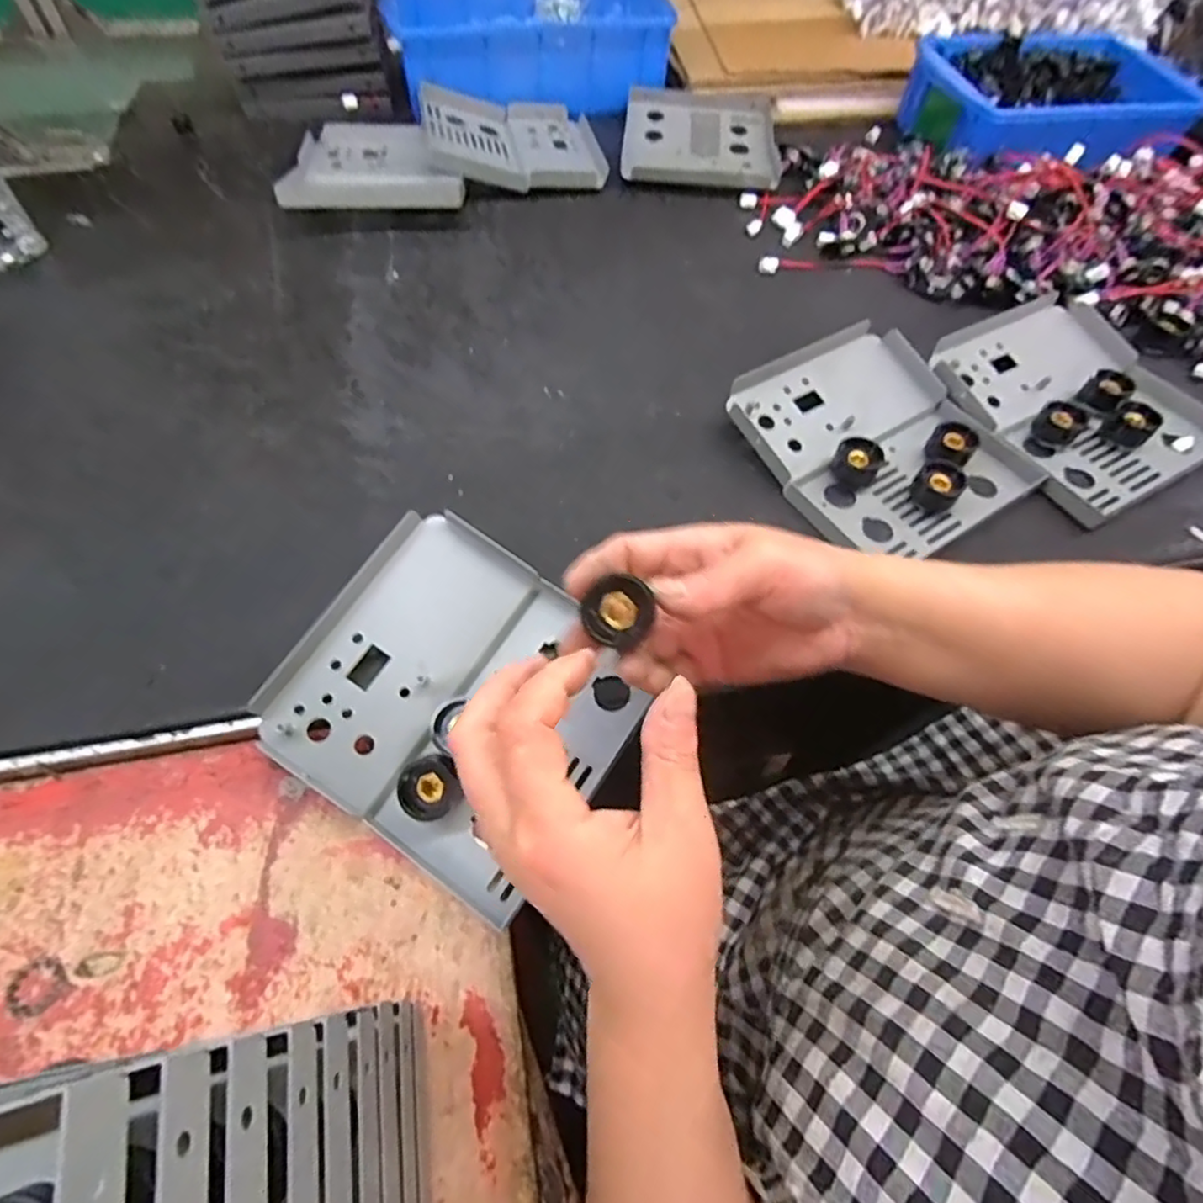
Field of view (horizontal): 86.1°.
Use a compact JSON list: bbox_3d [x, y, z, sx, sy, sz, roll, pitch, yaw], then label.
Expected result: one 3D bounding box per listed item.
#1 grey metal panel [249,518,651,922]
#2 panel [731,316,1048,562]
[{"bbox_3d":[-0.077,0.052,0.350,0.173,0.017,0.157,34,78,4],"label":"grey metal panel"},{"bbox_3d":[0.188,-0.113,0.444,0.158,0.028,0.169,-30,66,-17],"label":"panel"}]

